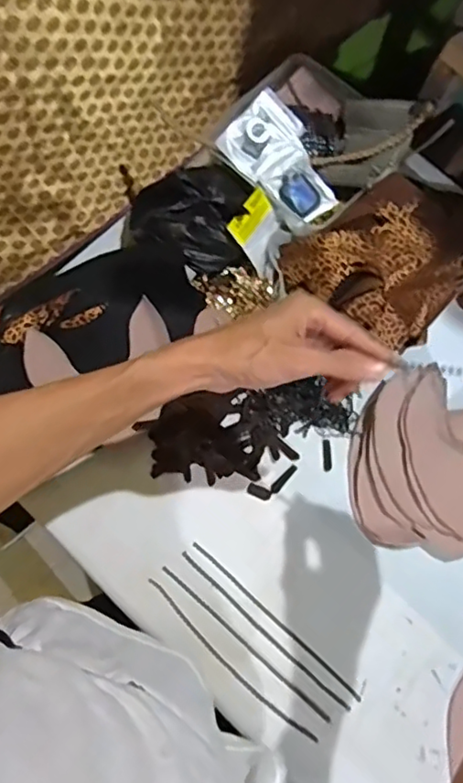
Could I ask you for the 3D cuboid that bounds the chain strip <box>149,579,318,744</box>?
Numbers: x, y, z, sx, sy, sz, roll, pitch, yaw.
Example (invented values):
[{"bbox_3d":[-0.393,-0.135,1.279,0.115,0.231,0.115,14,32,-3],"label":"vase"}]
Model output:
[{"bbox_3d":[-0.003,0.288,0.644,0.235,0.010,0.014,41,77,10],"label":"chain strip"}]

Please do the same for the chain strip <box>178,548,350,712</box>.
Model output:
[{"bbox_3d":[0.034,0.258,0.651,0.235,0.007,0.008,41,77,10],"label":"chain strip"}]

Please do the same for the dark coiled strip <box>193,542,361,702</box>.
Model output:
[{"bbox_3d":[0.047,0.247,0.654,0.235,0.010,0.005,41,77,10],"label":"dark coiled strip"}]

